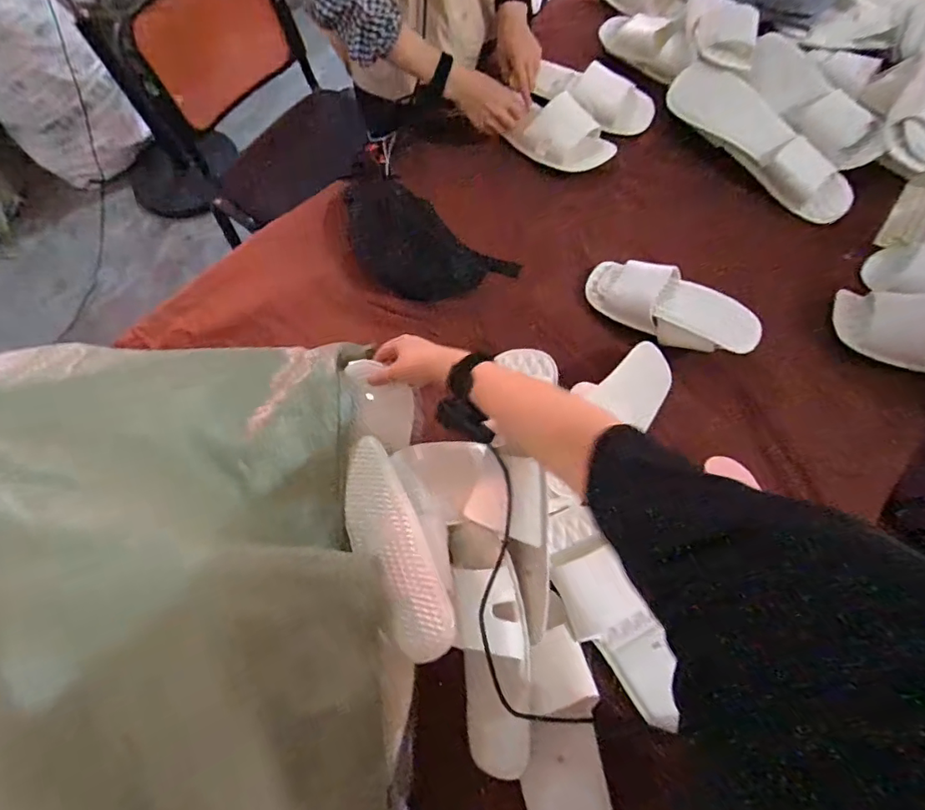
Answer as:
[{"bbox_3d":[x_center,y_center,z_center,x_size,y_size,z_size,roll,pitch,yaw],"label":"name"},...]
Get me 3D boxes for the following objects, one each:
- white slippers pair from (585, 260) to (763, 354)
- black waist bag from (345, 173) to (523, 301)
[{"bbox_3d":[0.307,-0.150,0.761,0.254,0.060,0.118,33,74,15],"label":"white slippers pair"},{"bbox_3d":[-0.099,-0.279,0.854,0.360,0.050,0.151,39,75,16],"label":"black waist bag"}]

